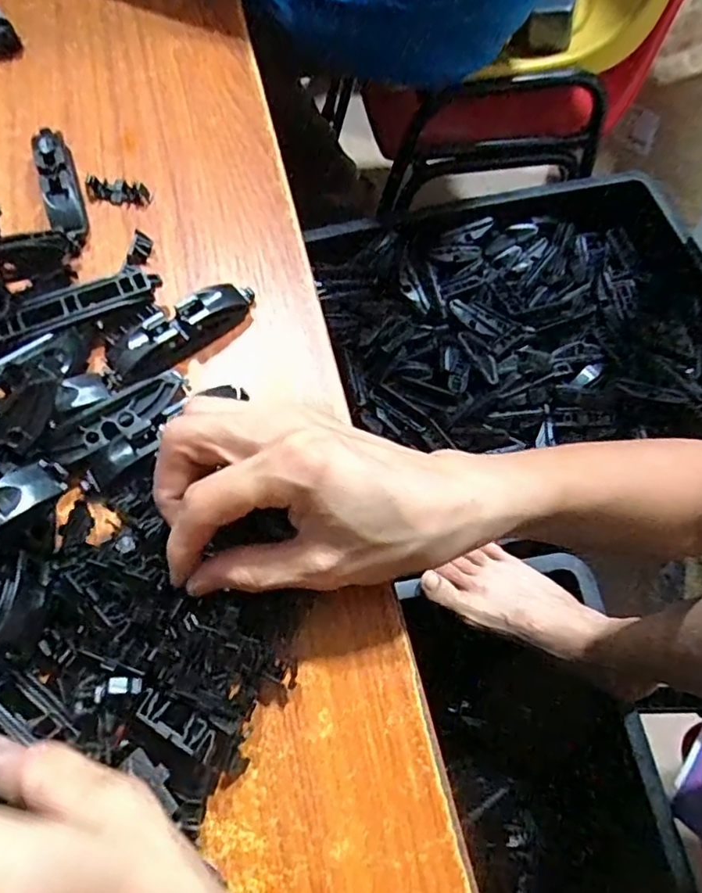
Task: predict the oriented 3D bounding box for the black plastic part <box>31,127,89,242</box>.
[{"bbox_3d":[-0.160,-0.146,0.320,0.017,0.020,0.080,-17,69,-11],"label":"black plastic part"}]

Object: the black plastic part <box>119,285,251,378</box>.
[{"bbox_3d":[-0.082,-0.059,0.289,0.075,0.018,0.017,-37,74,-17],"label":"black plastic part"}]

